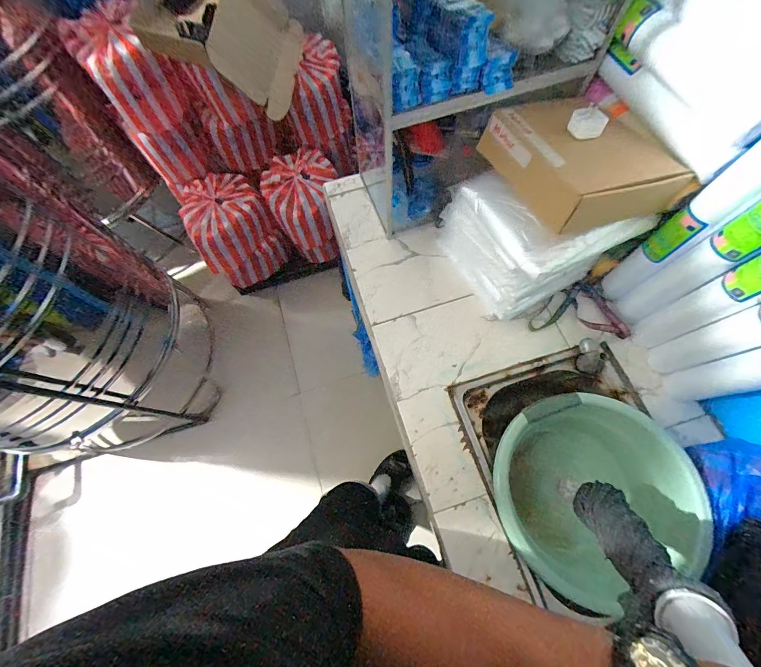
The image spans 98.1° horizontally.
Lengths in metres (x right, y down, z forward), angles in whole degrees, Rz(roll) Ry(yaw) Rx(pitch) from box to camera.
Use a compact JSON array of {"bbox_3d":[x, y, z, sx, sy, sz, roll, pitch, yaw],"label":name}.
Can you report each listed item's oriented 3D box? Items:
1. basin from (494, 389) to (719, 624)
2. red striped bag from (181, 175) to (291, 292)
[{"bbox_3d":[0.396,0.310,0.678,0.341,0.204,0.329,-1,69,2],"label":"basin"},{"bbox_3d":[-0.637,-0.424,1.466,0.251,0.444,0.334,40,76,15],"label":"red striped bag"}]

